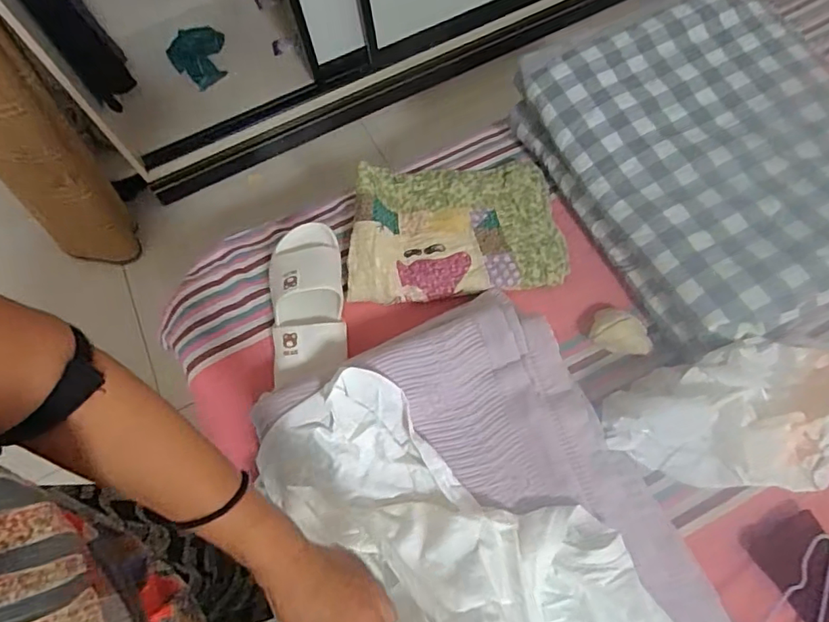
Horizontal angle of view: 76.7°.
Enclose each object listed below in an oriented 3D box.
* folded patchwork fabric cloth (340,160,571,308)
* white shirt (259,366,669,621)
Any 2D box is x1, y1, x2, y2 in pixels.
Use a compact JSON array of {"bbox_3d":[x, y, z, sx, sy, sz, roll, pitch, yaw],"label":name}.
[{"bbox_3d":[0.059,-0.133,0.803,0.323,0.049,0.227,-4,68,-1],"label":"folded patchwork fabric cloth"},{"bbox_3d":[0.034,0.269,0.534,0.315,0.105,0.474,-33,71,-12],"label":"white shirt"}]

